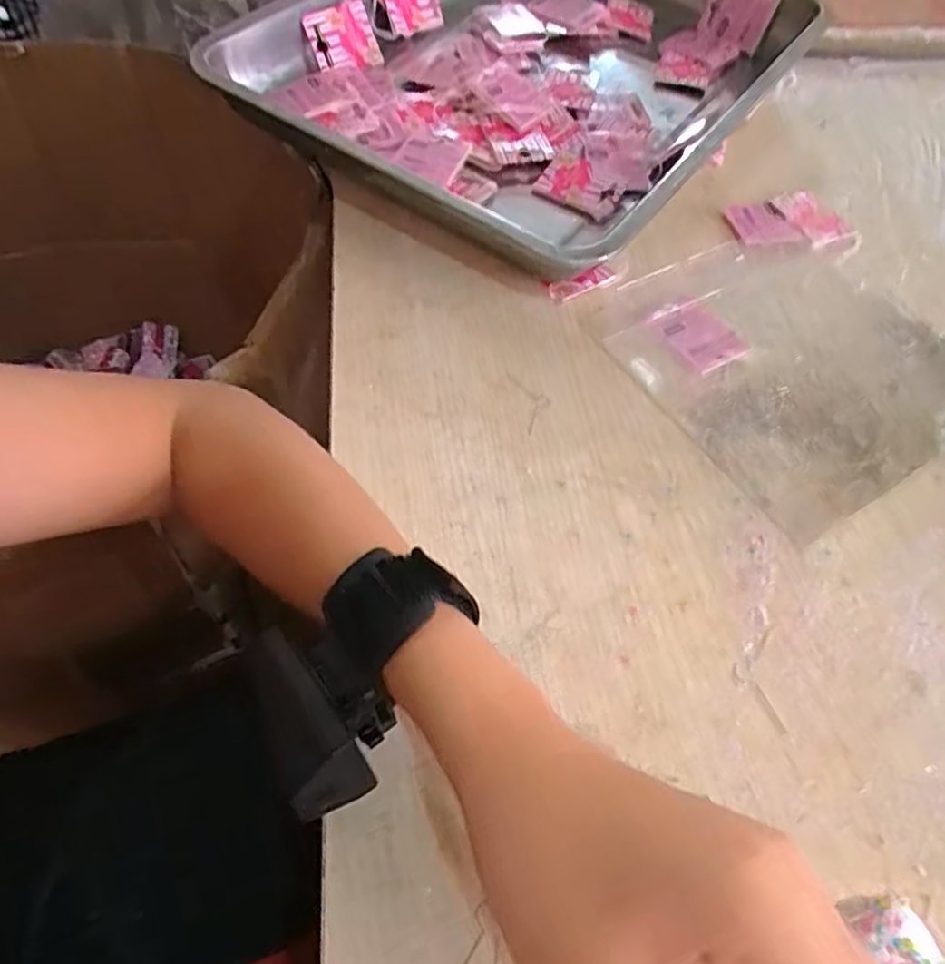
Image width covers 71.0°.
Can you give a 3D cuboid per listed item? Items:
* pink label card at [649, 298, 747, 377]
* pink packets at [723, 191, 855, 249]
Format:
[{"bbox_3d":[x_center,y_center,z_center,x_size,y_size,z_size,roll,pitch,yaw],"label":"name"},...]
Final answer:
[{"bbox_3d":[0.138,-0.091,0.406,0.040,0.004,0.055,-27,61,-21],"label":"pink label card"},{"bbox_3d":[0.227,-0.187,0.477,0.084,0.006,0.052,-5,60,-6],"label":"pink packets"}]

